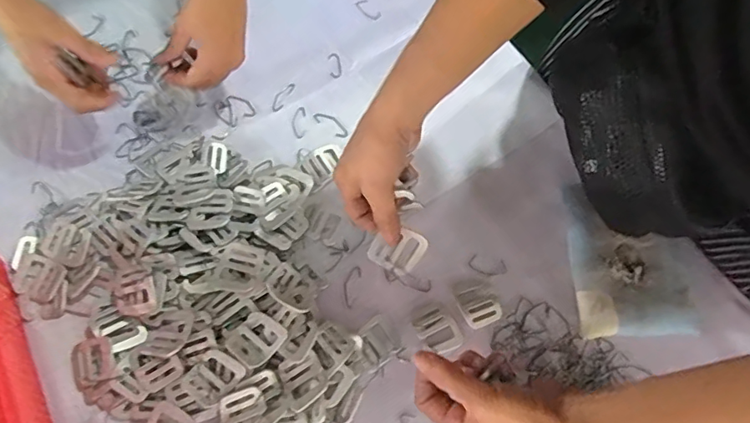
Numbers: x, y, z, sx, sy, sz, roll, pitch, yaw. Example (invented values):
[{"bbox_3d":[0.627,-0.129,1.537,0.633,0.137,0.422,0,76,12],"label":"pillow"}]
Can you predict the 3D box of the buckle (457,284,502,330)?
[{"bbox_3d":[0.101,0.091,0.512,0.036,0.004,0.039,-24,71,-11],"label":"buckle"}]

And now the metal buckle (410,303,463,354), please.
[{"bbox_3d":[0.059,0.112,0.501,0.037,0.006,0.047,-32,73,-14],"label":"metal buckle"}]

